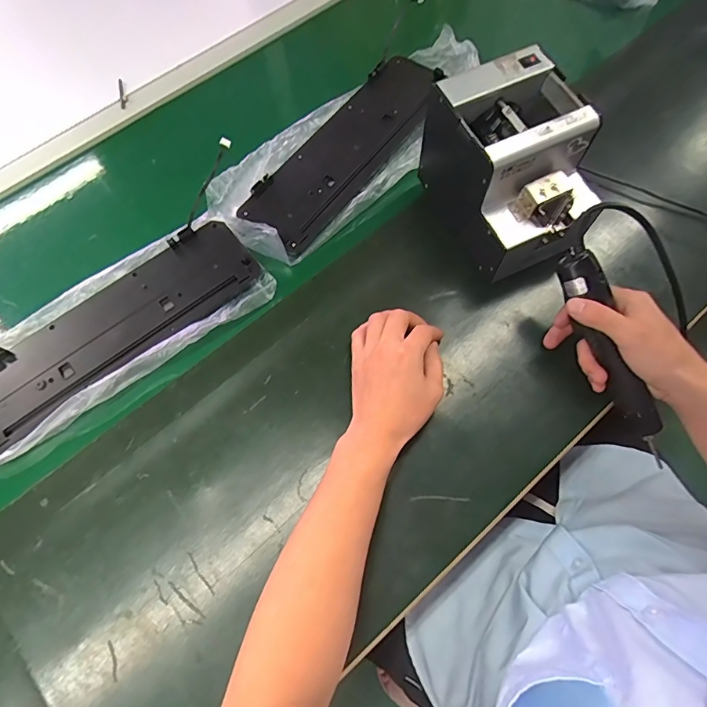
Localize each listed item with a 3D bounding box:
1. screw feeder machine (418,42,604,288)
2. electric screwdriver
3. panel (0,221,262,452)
[{"bbox_3d":[0.180,-0.201,0.515,0.132,0.162,0.186,-26,70,-9],"label":"screw feeder machine"},{"bbox_3d":[0.262,-0.004,0.457,0.036,0.038,0.216,-25,93,-8],"label":"electric screwdriver"},{"bbox_3d":[-0.287,-0.034,0.532,0.358,0.022,0.110,-35,71,-12],"label":"panel"}]

